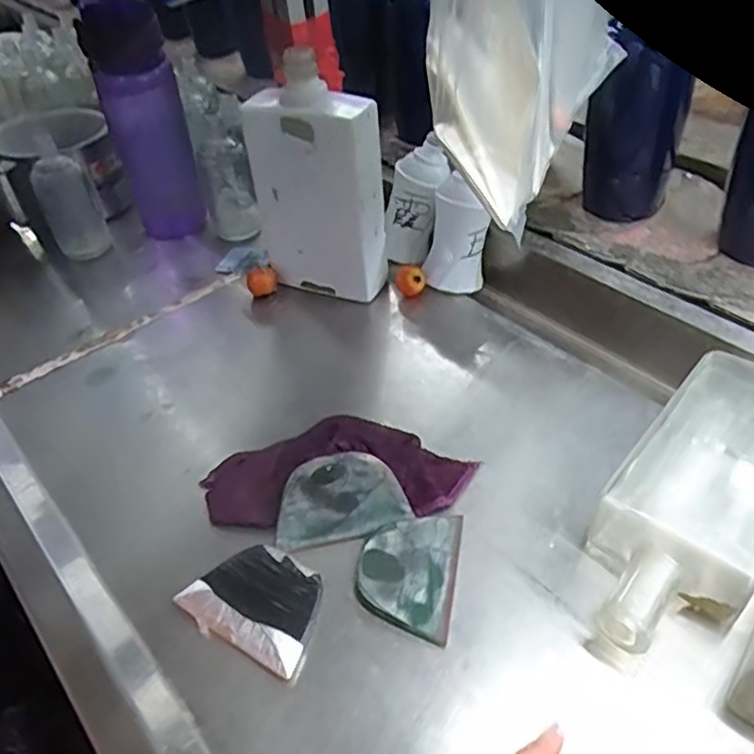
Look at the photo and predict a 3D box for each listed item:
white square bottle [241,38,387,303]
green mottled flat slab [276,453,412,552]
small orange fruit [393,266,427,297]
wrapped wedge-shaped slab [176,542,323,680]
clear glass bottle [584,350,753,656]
[{"bbox_3d":[-0.053,-0.155,0.572,0.105,0.190,0.057,24,53,28],"label":"white square bottle"},{"bbox_3d":[-0.025,0.077,0.425,0.082,0.006,0.053,-12,80,-4],"label":"green mottled flat slab"},{"bbox_3d":[0.030,-0.089,0.614,0.024,0.026,0.031,-17,45,-8],"label":"small orange fruit"},{"bbox_3d":[-0.071,0.131,0.391,0.082,0.008,0.060,18,51,24],"label":"wrapped wedge-shaped slab"},{"bbox_3d":[0.199,0.070,0.400,0.088,0.049,0.225,28,55,31],"label":"clear glass bottle"}]

